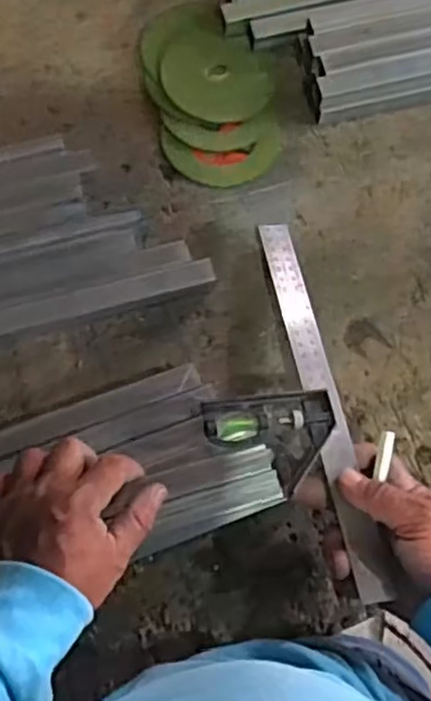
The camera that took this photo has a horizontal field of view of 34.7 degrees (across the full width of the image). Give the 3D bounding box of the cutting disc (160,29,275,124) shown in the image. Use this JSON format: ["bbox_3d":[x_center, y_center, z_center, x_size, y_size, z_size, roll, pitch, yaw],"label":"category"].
[{"bbox_3d":[0.001,-0.248,0.620,0.092,0.004,0.095,1,77,-4],"label":"cutting disc"}]

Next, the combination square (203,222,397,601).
[{"bbox_3d":[0.043,0.034,0.504,0.103,0.031,0.292,-7,64,-4],"label":"combination square"}]

